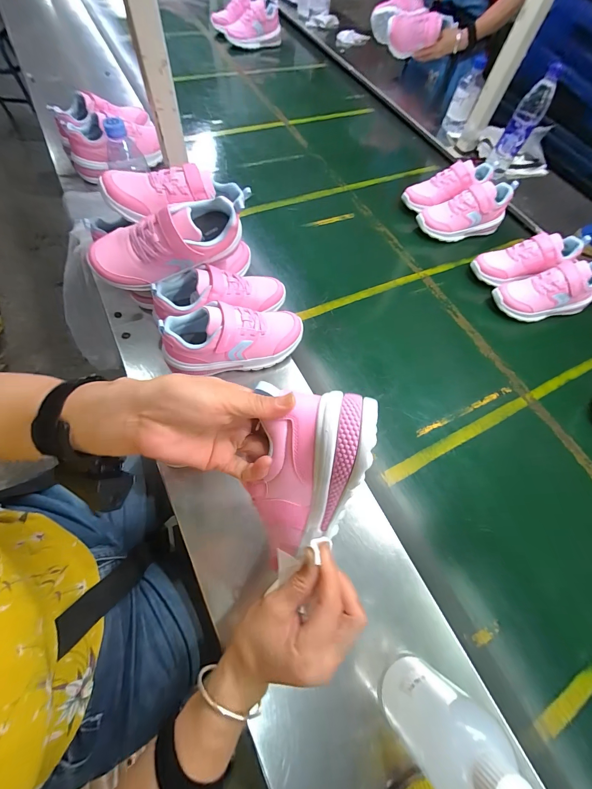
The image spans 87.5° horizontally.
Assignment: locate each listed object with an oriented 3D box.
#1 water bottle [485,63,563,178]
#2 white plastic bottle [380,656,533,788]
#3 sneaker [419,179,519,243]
[{"bbox_3d":[0.583,-0.689,0.817,0.064,0.231,0.074,35,67,10],"label":"water bottle"},{"bbox_3d":[0.143,0.321,0.291,0.075,0.182,0.074,-34,73,-19],"label":"white plastic bottle"},{"bbox_3d":[0.418,-0.449,0.766,0.221,0.104,0.077,-14,67,-12],"label":"sneaker"}]

